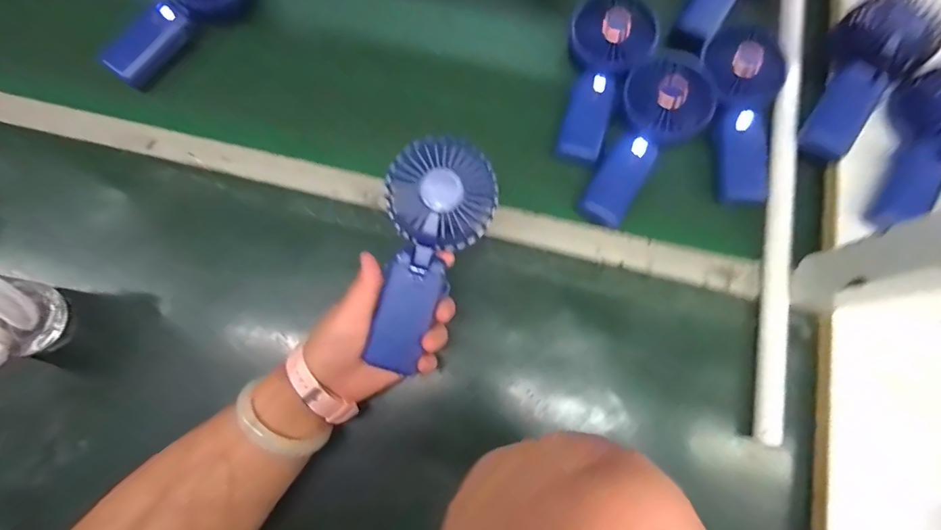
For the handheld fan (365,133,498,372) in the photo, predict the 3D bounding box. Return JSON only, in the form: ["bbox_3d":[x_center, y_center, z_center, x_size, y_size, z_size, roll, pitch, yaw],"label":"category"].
[{"bbox_3d":[-0.038,-0.008,0.355,0.077,0.033,0.173,19,96,3],"label":"handheld fan"}]

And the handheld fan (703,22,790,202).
[{"bbox_3d":[0.278,-0.154,0.466,0.081,0.037,0.188,0,76,-2],"label":"handheld fan"}]

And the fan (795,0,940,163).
[{"bbox_3d":[0.388,-0.182,0.457,0.076,0.047,0.179,31,90,6],"label":"fan"}]

